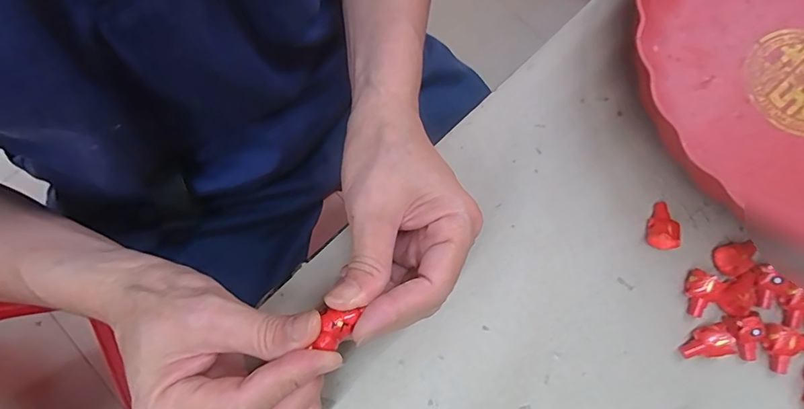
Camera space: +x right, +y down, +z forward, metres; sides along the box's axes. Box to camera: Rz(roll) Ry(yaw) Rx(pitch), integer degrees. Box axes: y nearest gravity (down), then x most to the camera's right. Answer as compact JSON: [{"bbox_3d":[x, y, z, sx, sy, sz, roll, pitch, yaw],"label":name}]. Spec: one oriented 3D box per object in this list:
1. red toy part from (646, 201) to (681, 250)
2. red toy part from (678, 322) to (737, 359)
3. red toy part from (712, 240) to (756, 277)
[{"bbox_3d":[0.151,0.012,0.268,0.014,0.013,0.028,4,79,0],"label":"red toy part"},{"bbox_3d":[0.166,0.075,0.253,0.023,0.016,0.017,-7,79,-2],"label":"red toy part"},{"bbox_3d":[0.188,0.031,0.262,0.014,0.016,0.018,-10,79,-3],"label":"red toy part"}]

